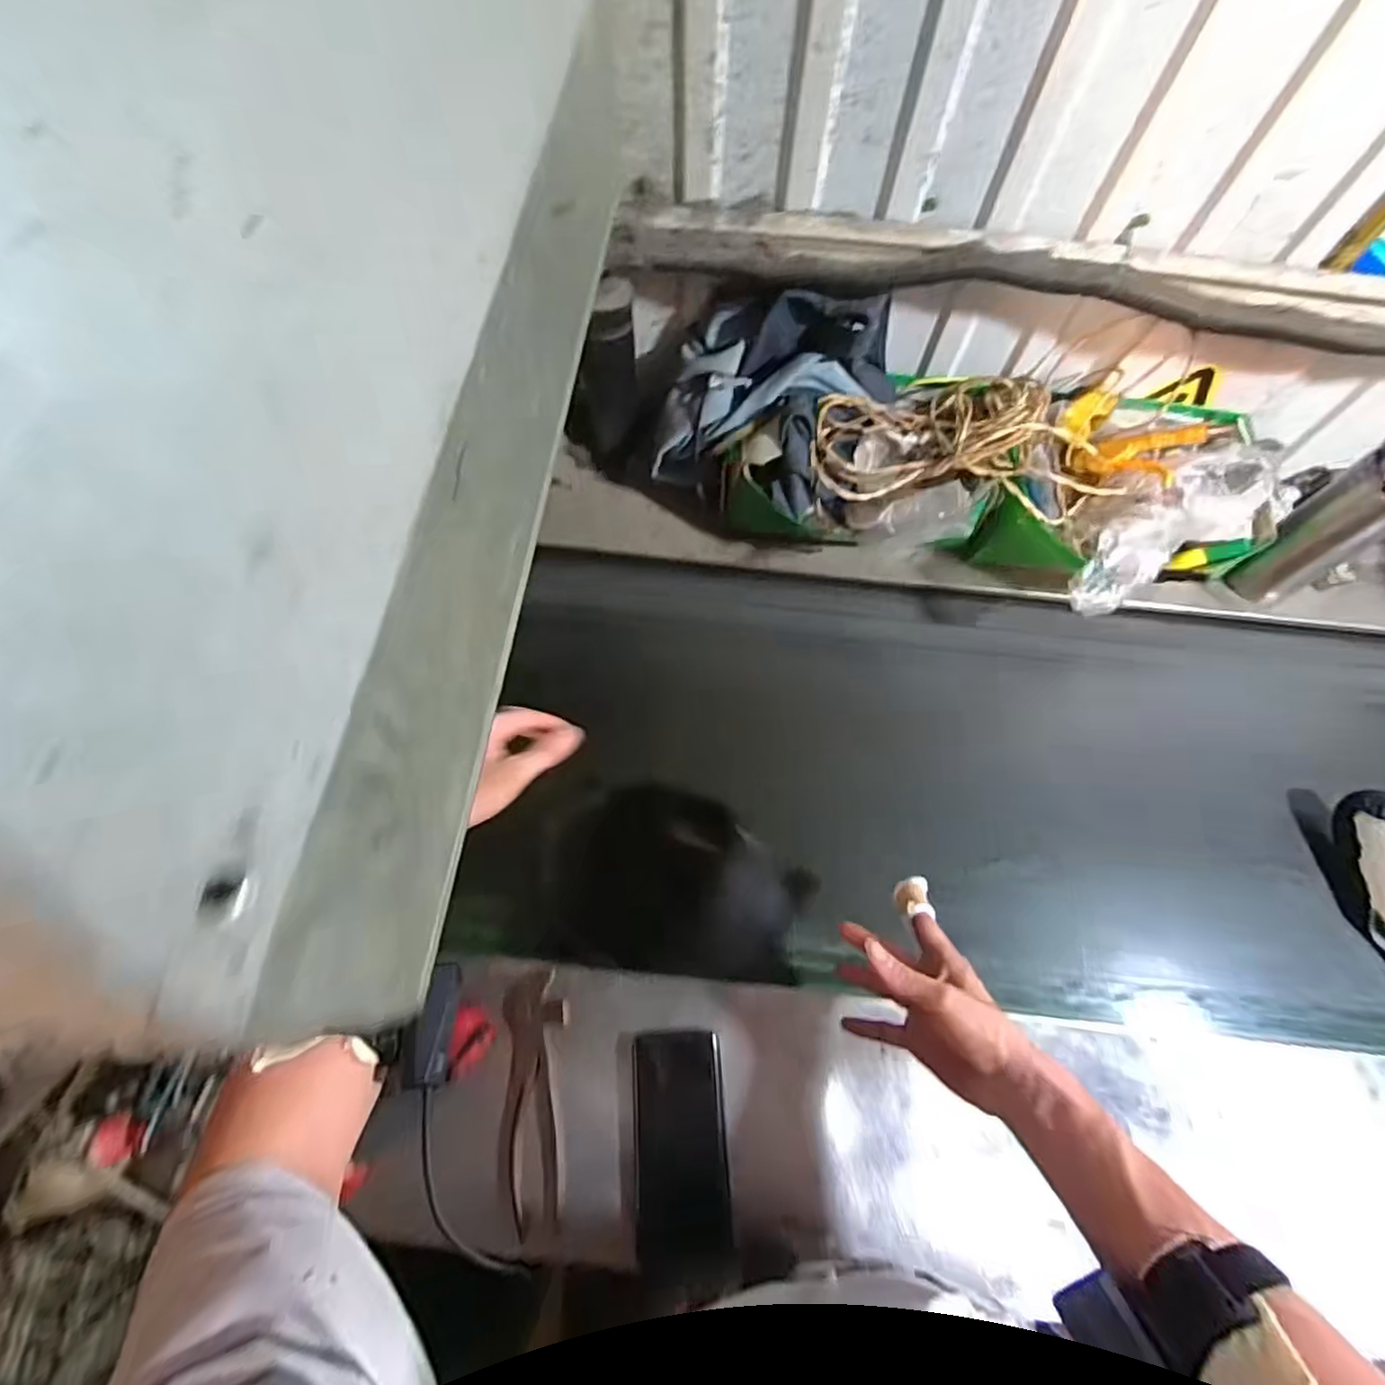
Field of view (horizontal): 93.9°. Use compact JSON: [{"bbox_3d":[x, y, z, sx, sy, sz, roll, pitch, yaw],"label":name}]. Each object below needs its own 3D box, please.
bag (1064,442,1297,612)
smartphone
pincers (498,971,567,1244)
[{"bbox_3d":[0.556,-0.193,0.737,0.261,0.097,0.110,-22,70,-10],"label":"bag"},{"bbox_3d":[-0.009,0.404,0.574,0.081,0.009,0.180,-3,68,-3],"label":"smartphone"},{"bbox_3d":[-0.146,0.365,0.589,0.054,0.010,0.195,-3,68,-3],"label":"pincers"}]

